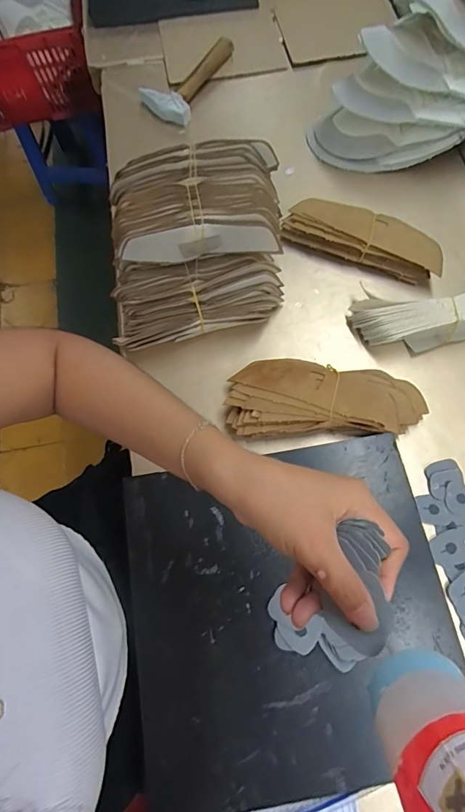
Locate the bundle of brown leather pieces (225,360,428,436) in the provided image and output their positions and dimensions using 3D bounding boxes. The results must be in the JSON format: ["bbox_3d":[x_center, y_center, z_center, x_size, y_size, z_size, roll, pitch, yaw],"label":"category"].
[{"bbox_3d":[0.105,-0.011,0.474,0.216,0.032,0.091,-2,69,1],"label":"bundle of brown leather pieces"}]

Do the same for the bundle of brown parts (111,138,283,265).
[{"bbox_3d":[-0.044,-0.244,0.488,0.205,0.060,0.128,-8,71,0],"label":"bundle of brown parts"}]

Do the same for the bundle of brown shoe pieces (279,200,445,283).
[{"bbox_3d":[0.171,-0.223,0.541,0.203,0.039,0.063,21,71,9],"label":"bundle of brown shoe pieces"}]

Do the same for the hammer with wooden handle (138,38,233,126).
[{"bbox_3d":[-0.079,-0.544,0.676,0.092,0.025,0.186,24,74,10],"label":"hammer with wooden handle"}]

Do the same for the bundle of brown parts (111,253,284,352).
[{"bbox_3d":[-0.044,-0.137,0.513,0.211,0.059,0.106,-11,69,-3],"label":"bundle of brown parts"}]

